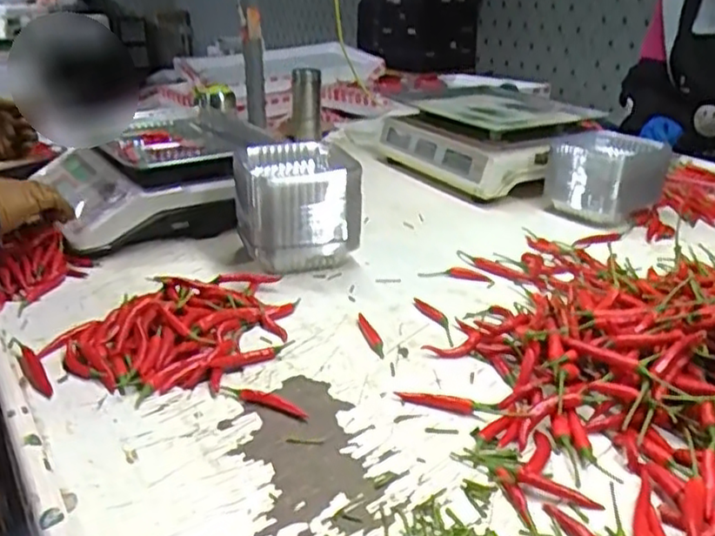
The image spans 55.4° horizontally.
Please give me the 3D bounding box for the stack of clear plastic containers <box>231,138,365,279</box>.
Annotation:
[{"bbox_3d":[-0.080,-0.080,0.896,0.146,0.125,0.155,-6,24,-14],"label":"stack of clear plastic containers"}]

